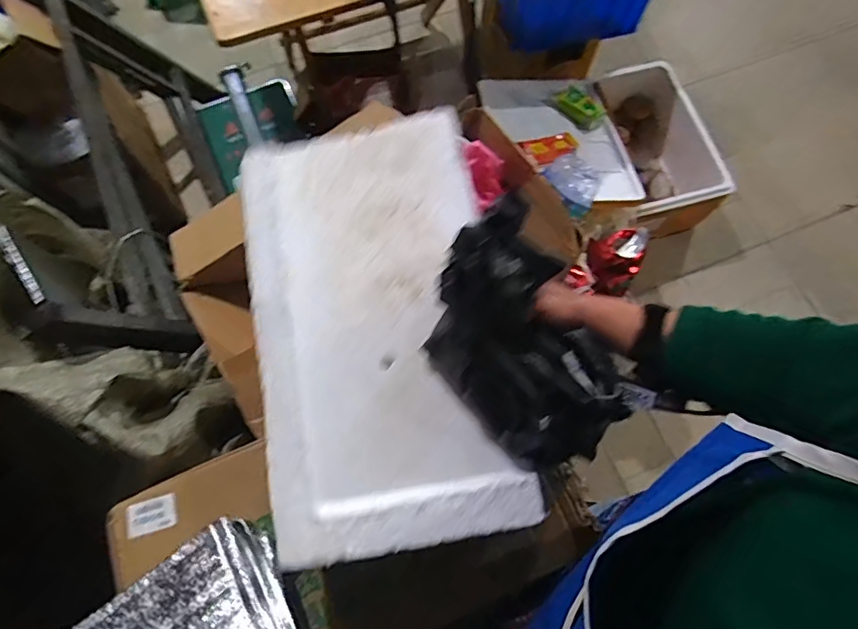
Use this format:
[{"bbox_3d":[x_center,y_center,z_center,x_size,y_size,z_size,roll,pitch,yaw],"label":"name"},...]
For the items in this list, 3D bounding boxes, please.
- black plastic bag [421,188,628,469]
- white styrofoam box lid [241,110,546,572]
[{"bbox_3d":[0.094,0.025,0.536,0.158,0.110,0.256,-36,75,-12],"label":"black plastic bag"},{"bbox_3d":[-0.067,0.003,0.603,0.290,0.053,0.502,-9,71,-4],"label":"white styrofoam box lid"}]

